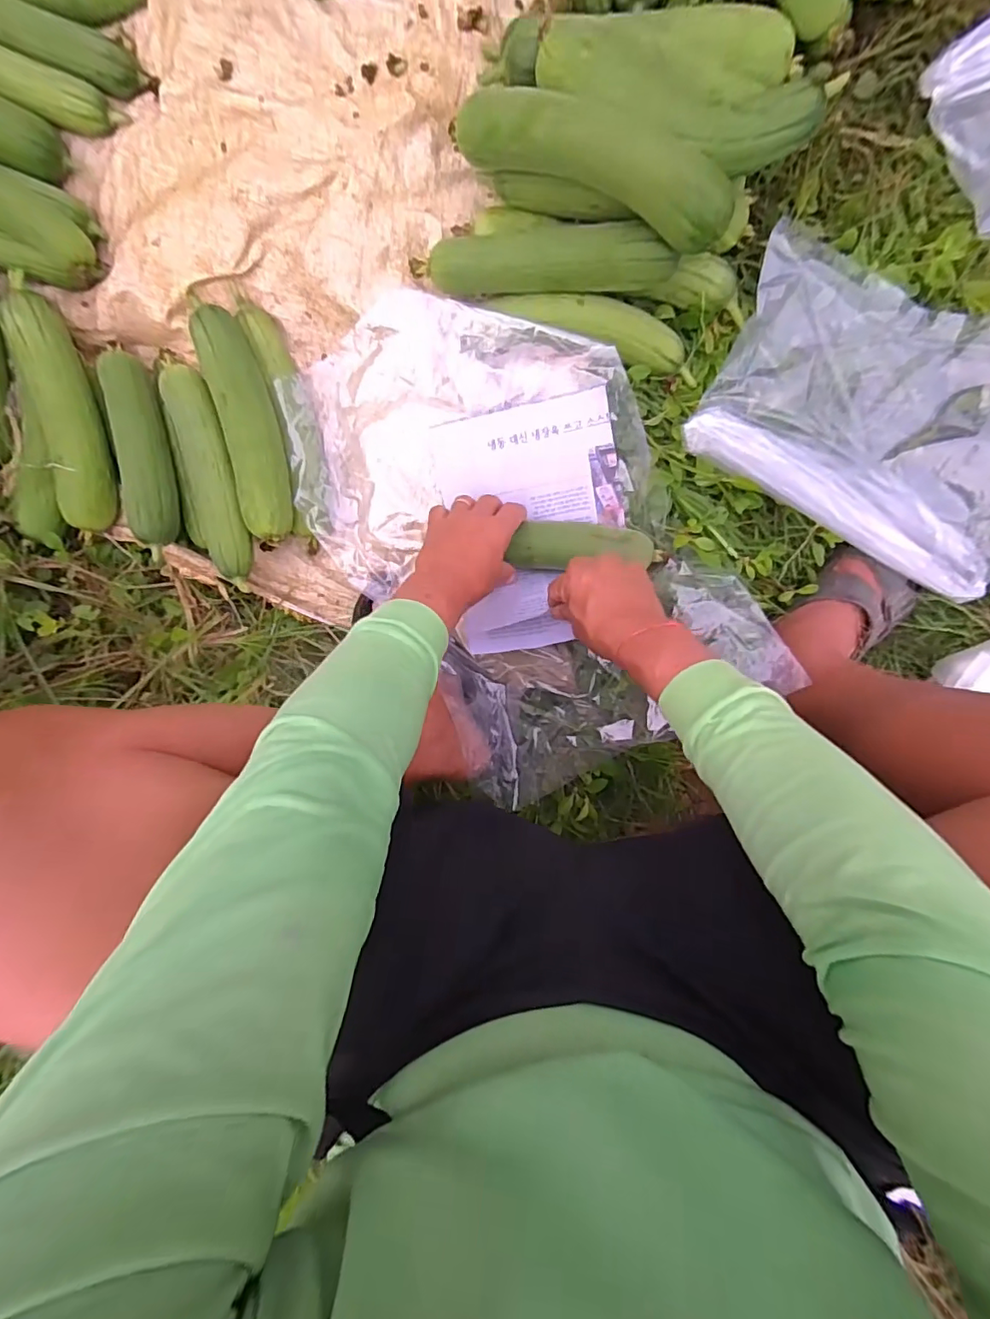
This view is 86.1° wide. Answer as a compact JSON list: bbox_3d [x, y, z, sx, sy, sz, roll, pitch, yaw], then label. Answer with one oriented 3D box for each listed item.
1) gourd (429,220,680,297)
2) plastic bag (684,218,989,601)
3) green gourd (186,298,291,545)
[{"bbox_3d":[0.053,-0.387,0.519,0.234,0.062,0.049,4,99,4],"label":"gourd"},{"bbox_3d":[0.394,-0.237,0.512,0.351,0.083,0.236,28,100,0],"label":"plastic bag"},{"bbox_3d":[-0.270,-0.252,0.578,0.066,0.052,0.246,-12,98,6],"label":"green gourd"}]

